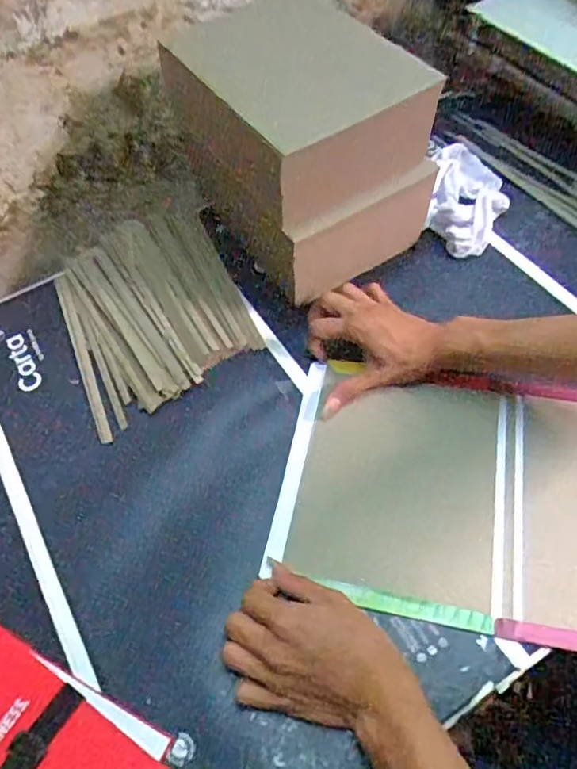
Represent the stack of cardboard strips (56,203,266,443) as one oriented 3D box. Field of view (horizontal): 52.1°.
[{"bbox_3d":[-0.150,-0.091,0.641,0.182,0.026,0.255,-22,56,-10],"label":"stack of cardboard strips"}]

